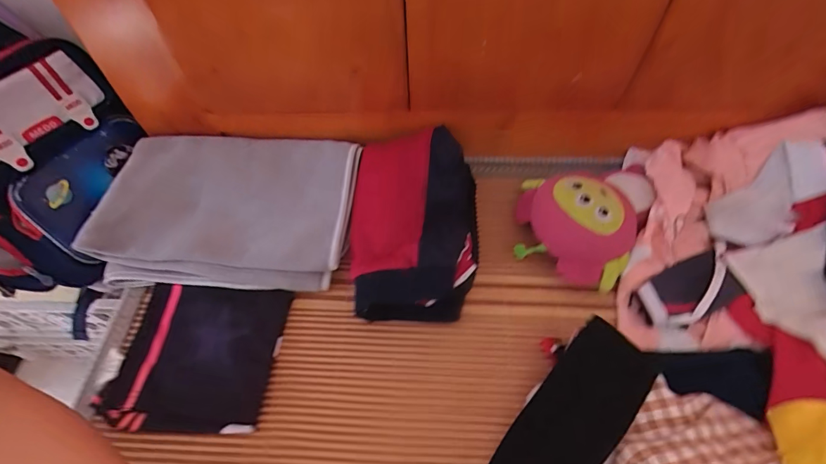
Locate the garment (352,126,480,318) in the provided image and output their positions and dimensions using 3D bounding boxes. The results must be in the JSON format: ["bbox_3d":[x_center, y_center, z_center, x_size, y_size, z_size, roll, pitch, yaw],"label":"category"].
[{"bbox_3d":[0.000,-0.015,0.593,0.169,0.094,0.261,-1,58,0],"label":"garment"}]

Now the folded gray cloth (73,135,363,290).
[{"bbox_3d":[-0.276,-0.038,0.631,0.374,0.061,0.255,1,58,2],"label":"folded gray cloth"}]

